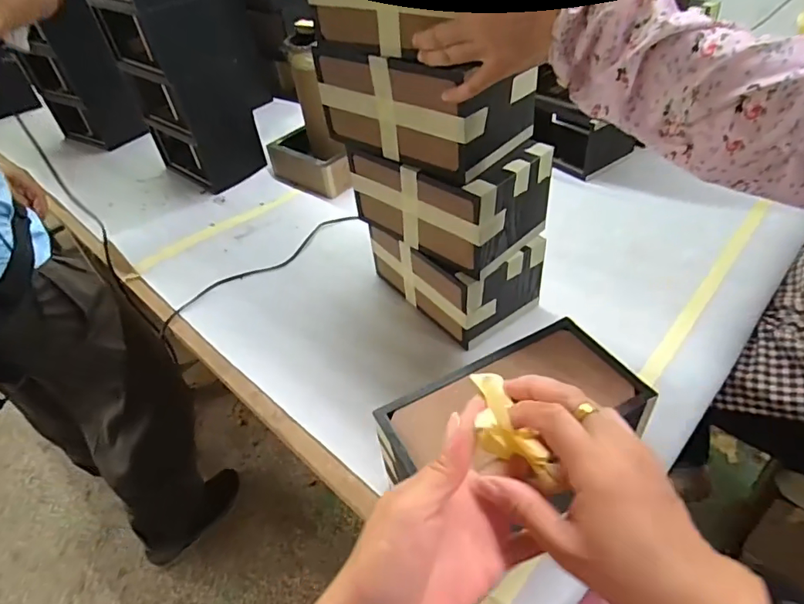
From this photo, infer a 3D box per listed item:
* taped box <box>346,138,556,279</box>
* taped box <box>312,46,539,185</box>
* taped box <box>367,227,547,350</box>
[{"bbox_3d":[0.053,-0.143,0.613,0.213,0.105,0.133,30,55,33],"label":"taped box"},{"bbox_3d":[0.026,-0.236,0.560,0.206,0.107,0.134,30,55,33],"label":"taped box"},{"bbox_3d":[0.070,-0.058,0.685,0.131,0.112,0.207,-30,48,-23],"label":"taped box"}]

